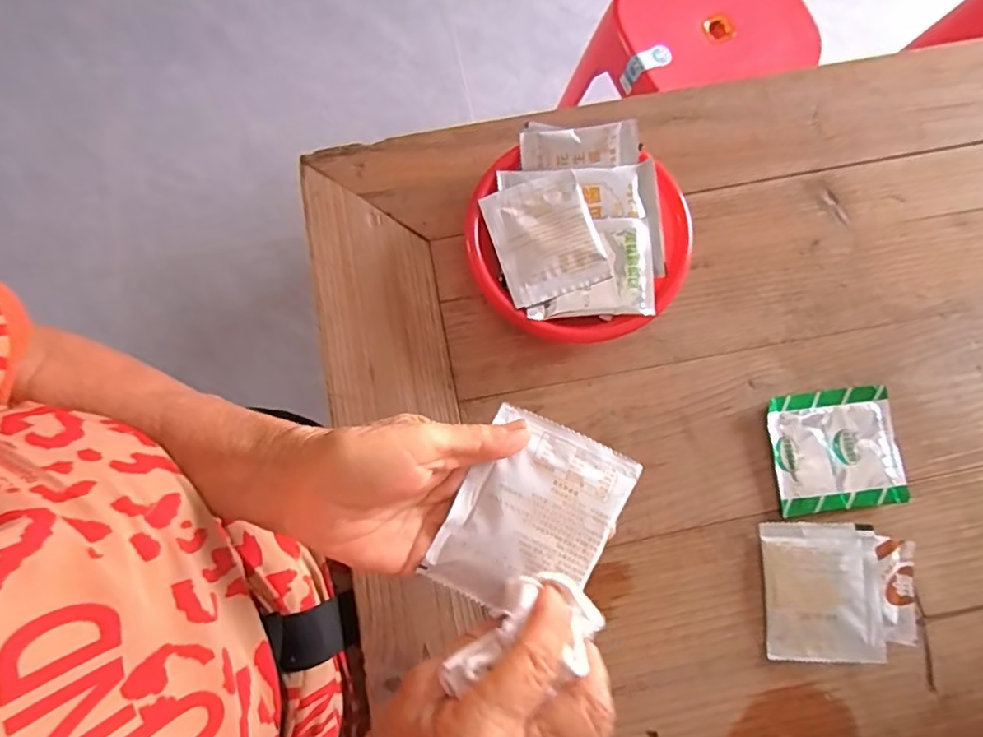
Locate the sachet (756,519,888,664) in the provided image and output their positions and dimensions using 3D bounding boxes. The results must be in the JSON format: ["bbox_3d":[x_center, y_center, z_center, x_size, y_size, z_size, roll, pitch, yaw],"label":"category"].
[{"bbox_3d":[0.194,0.133,0.358,0.059,0.014,0.077,0,78,0],"label":"sachet"}]

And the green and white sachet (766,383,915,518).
[{"bbox_3d":[0.218,0.052,0.379,0.078,0.006,0.074,-7,78,-2],"label":"green and white sachet"}]

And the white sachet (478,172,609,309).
[{"bbox_3d":[0.034,-0.085,0.383,0.064,0.007,0.079,-18,78,-4],"label":"white sachet"}]

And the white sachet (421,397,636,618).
[{"bbox_3d":[0.021,0.074,0.296,0.074,0.011,0.095,26,79,5],"label":"white sachet"}]

